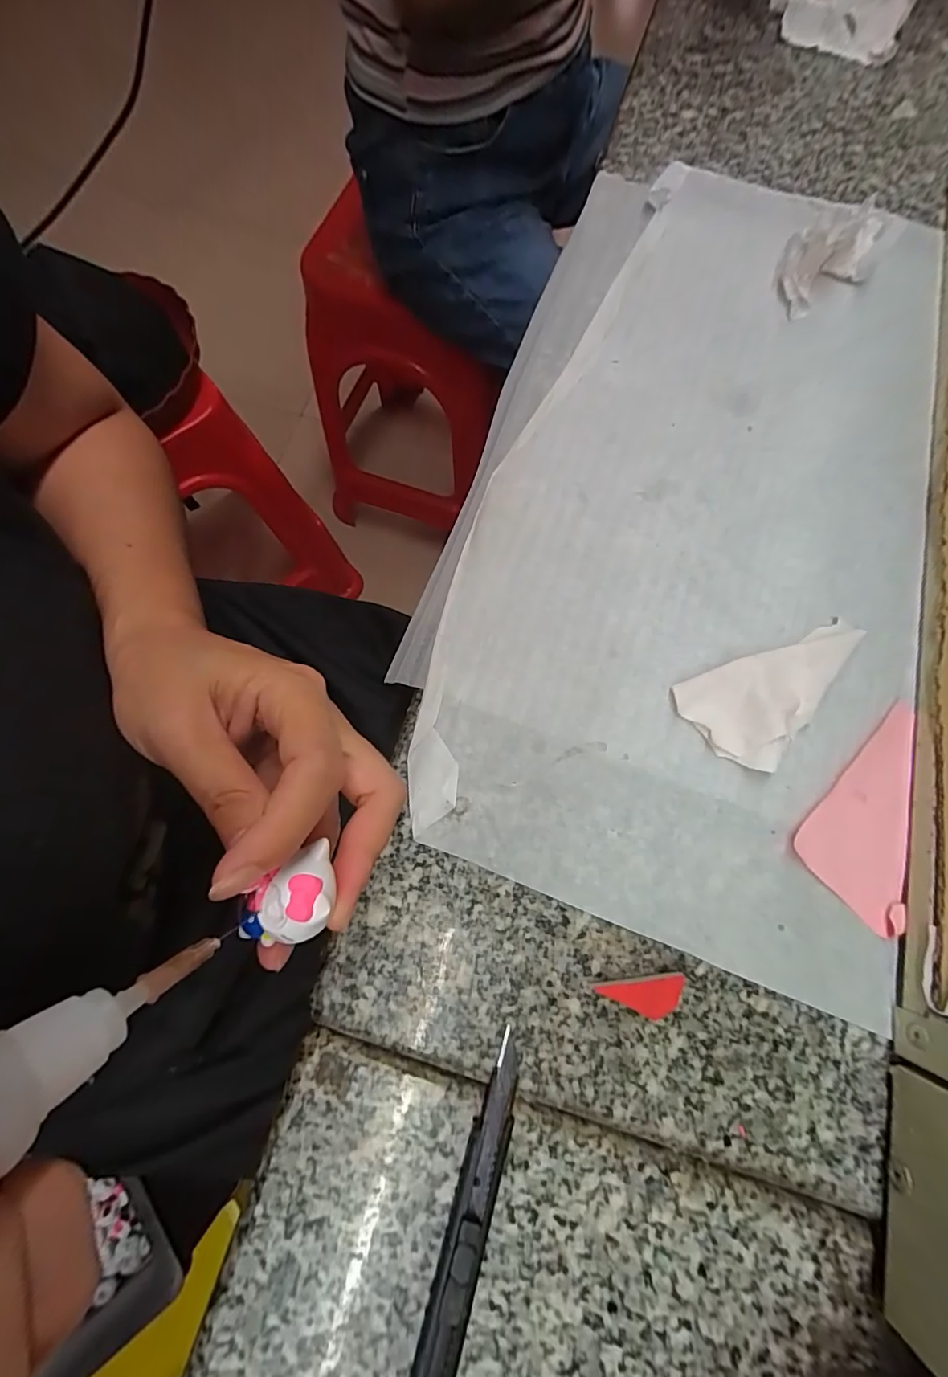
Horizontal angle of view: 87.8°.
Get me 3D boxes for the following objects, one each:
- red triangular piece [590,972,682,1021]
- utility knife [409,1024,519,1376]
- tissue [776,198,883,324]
[{"bbox_3d":[0.071,0.131,0.209,0.038,0.006,0.015,-4,74,1],"label":"red triangular piece"},{"bbox_3d":[-0.005,0.215,0.184,0.016,0.011,0.149,16,75,6],"label":"utility knife"},{"bbox_3d":[0.222,-0.274,0.310,0.048,0.029,0.071,31,77,10],"label":"tissue"}]

